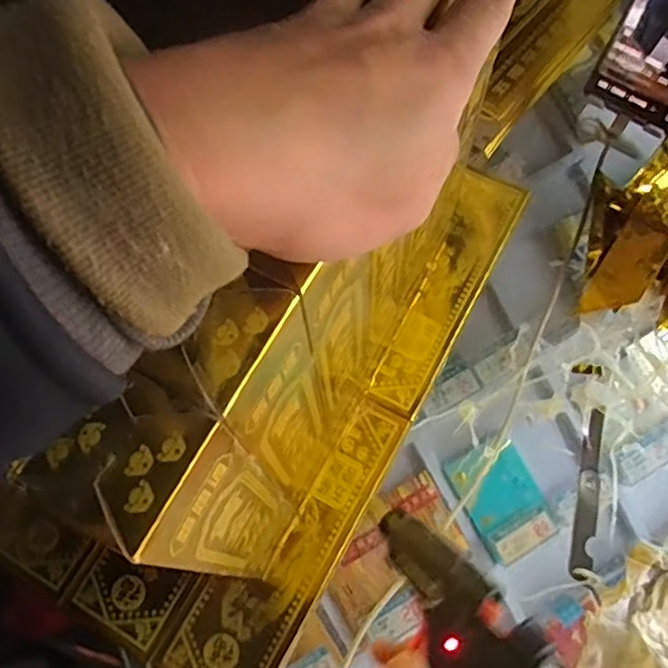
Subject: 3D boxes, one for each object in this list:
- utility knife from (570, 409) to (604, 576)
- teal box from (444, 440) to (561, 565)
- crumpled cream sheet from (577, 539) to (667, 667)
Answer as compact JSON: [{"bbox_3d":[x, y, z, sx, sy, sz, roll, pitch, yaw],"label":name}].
[{"bbox_3d":[0.167,0.101,0.427,0.012,0.009,0.105,12,69,7],"label":"utility knife"},{"bbox_3d":[0.146,0.142,0.564,0.068,0.012,0.091,-29,69,-9],"label":"teal box"},{"bbox_3d":[0.182,0.171,0.381,0.048,0.030,0.102,38,74,16],"label":"crumpled cream sheet"}]

